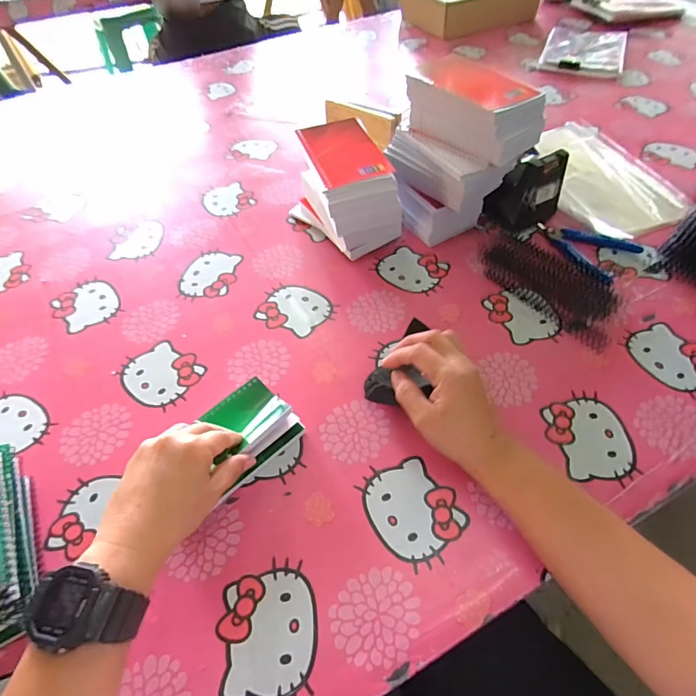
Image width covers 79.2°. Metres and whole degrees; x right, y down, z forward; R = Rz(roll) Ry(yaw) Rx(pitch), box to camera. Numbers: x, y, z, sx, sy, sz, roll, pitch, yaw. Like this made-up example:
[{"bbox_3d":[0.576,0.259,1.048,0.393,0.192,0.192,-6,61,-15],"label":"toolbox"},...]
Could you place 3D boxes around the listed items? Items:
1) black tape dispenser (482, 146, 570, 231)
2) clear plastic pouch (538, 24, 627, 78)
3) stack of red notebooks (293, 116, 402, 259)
[{"bbox_3d":[0.235,-0.208,0.553,0.083,0.093,0.061,-37,60,-21],"label":"black tape dispenser"},{"bbox_3d":[0.518,-0.661,0.917,0.157,0.021,0.283,18,57,17],"label":"clear plastic pouch"},{"bbox_3d":[0.001,-0.194,0.533,0.090,0.120,0.137,-18,55,-9],"label":"stack of red notebooks"}]

